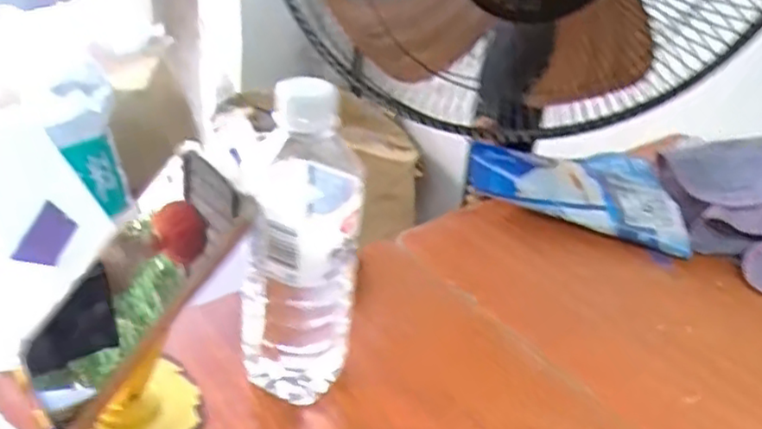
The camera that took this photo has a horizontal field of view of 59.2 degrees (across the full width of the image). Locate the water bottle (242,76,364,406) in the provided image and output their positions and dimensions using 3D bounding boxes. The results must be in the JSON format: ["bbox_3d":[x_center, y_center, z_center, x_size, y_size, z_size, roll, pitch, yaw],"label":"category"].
[{"bbox_3d":[-0.050,0.020,0.421,0.068,0.207,0.069,1,32,-9],"label":"water bottle"}]

